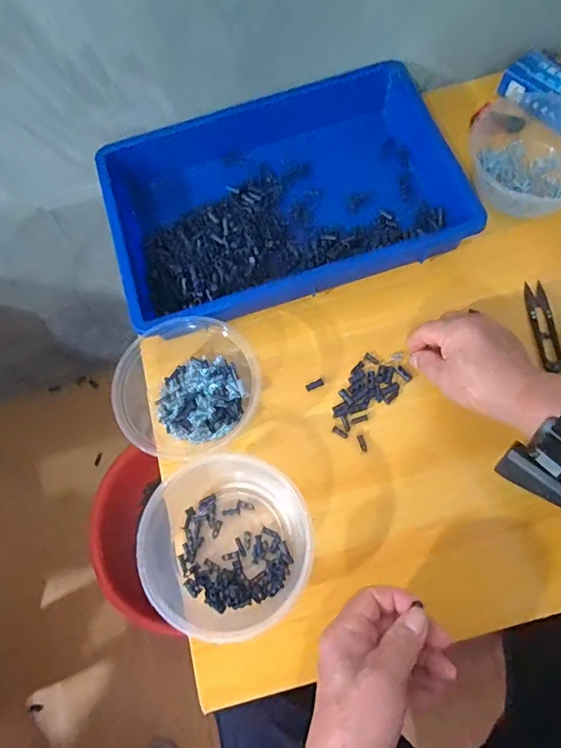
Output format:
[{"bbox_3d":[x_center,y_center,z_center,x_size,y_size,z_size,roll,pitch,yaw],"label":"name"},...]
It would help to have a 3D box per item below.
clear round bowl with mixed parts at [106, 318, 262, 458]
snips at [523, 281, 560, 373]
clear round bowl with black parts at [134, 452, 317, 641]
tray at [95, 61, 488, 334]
[{"bbox_3d":[-0.086,0.010,0.475,0.131,0.056,0.132,-1,69,2],"label":"clear round bowl with mixed parts"},{"bbox_3d":[0.268,-0.049,0.496,0.023,0.005,0.098,-3,69,1],"label":"snips"},{"bbox_3d":[-0.048,0.147,0.429,0.138,0.047,0.140,-1,69,2],"label":"clear round bowl with black parts"},{"bbox_3d":[-0.007,-0.201,0.536,0.358,0.065,0.262,-17,70,-4],"label":"tray"}]

